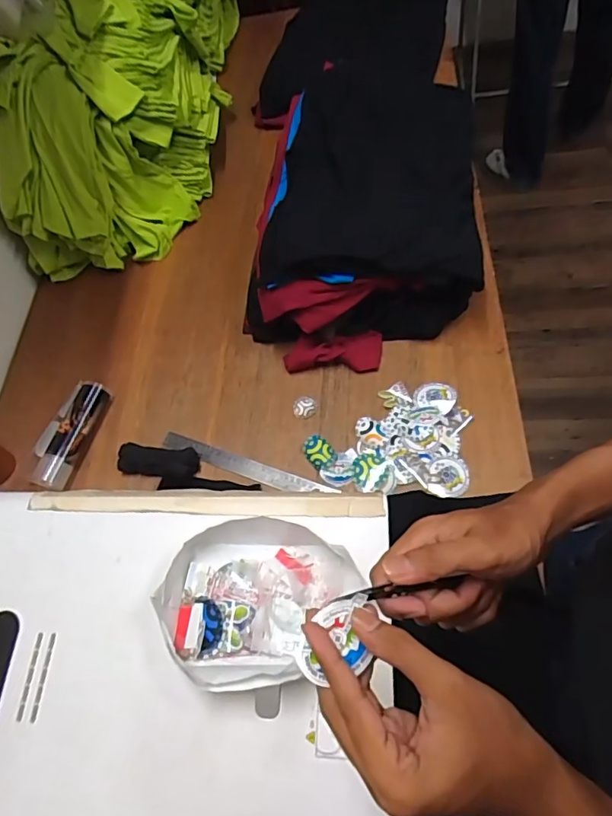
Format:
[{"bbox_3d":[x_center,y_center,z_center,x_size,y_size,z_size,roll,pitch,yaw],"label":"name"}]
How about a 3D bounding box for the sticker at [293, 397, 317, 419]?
[{"bbox_3d":[-0.002,0.000,0.828,0.041,0.004,0.038,0,71,18],"label":"sticker"}]

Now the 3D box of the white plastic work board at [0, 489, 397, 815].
[{"bbox_3d":[-0.170,0.277,0.525,0.497,0.013,0.399,-2,63,8],"label":"white plastic work board"}]

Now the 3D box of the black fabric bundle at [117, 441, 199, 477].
[{"bbox_3d":[-0.232,0.082,0.808,0.128,0.025,0.048,7,64,5],"label":"black fabric bundle"}]

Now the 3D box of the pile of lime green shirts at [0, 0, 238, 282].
[{"bbox_3d":[-0.379,-0.711,1.048,0.379,0.339,0.820,4,64,4],"label":"pile of lime green shirts"}]

